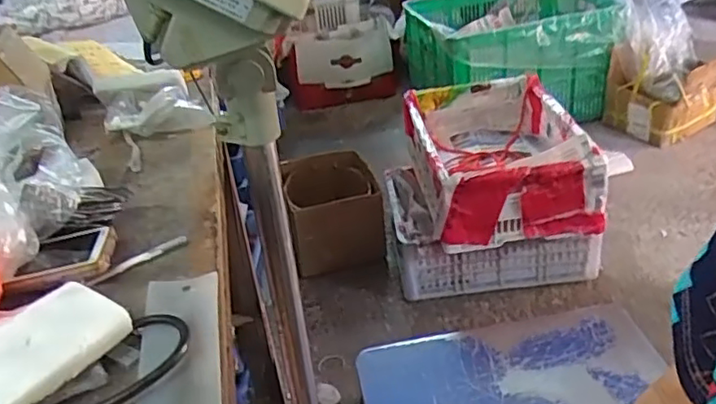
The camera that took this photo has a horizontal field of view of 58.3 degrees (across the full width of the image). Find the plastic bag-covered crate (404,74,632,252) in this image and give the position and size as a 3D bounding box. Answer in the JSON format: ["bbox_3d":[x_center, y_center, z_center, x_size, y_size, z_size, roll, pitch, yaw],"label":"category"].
[{"bbox_3d":[0.305,-0.109,1.471,0.333,0.211,0.489,-7,32,-1],"label":"plastic bag-covered crate"}]

